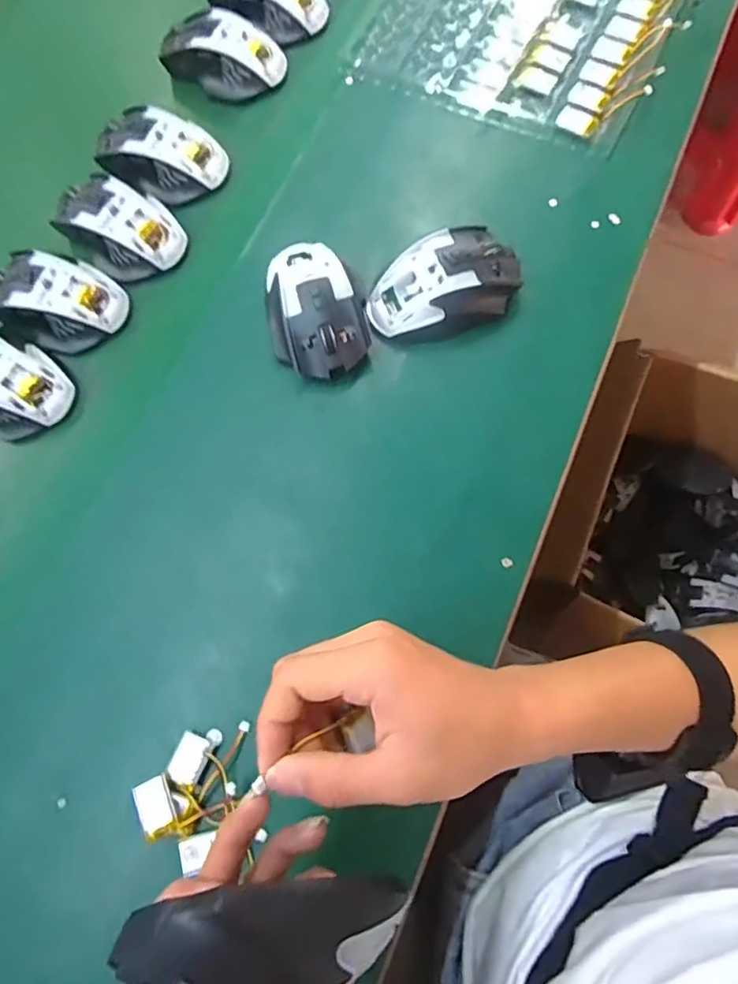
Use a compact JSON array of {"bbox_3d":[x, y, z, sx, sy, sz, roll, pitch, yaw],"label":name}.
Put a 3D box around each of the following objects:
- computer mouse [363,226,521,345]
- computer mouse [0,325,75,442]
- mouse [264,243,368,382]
[{"bbox_3d":[0.057,-0.151,0.449,0.114,0.049,0.069,-23,75,-6],"label":"computer mouse"},{"bbox_3d":[-0.278,-0.086,0.446,0.096,0.033,0.069,32,76,9],"label":"computer mouse"},{"bbox_3d":[-0.042,-0.138,0.448,0.067,0.047,0.112,-15,74,-4],"label":"mouse"}]

